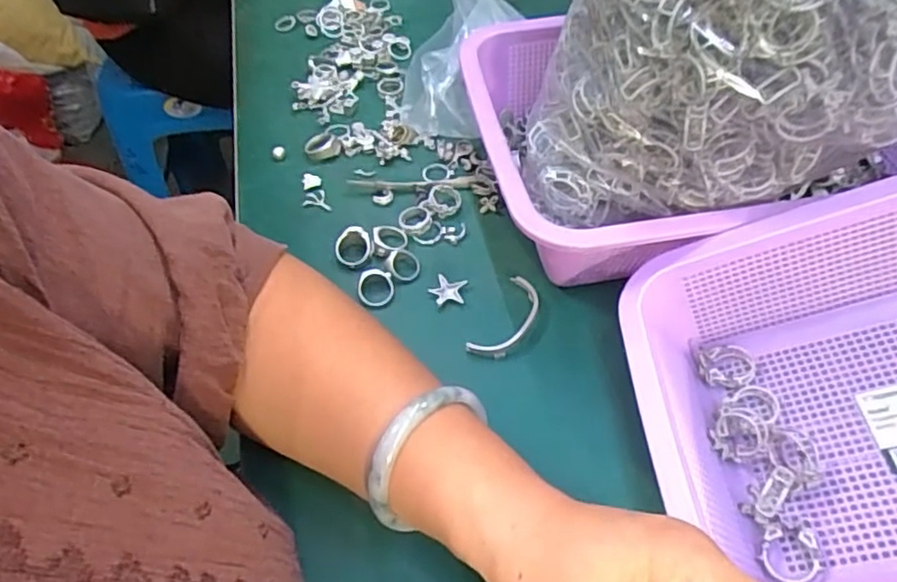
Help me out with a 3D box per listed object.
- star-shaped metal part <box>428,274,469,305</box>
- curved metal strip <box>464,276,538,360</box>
[{"bbox_3d":[-0.001,0.000,0.414,0.023,0.005,0.021,8,54,9],"label":"star-shaped metal part"},{"bbox_3d":[0.038,0.016,0.392,0.026,0.006,0.065,24,58,19],"label":"curved metal strip"}]

